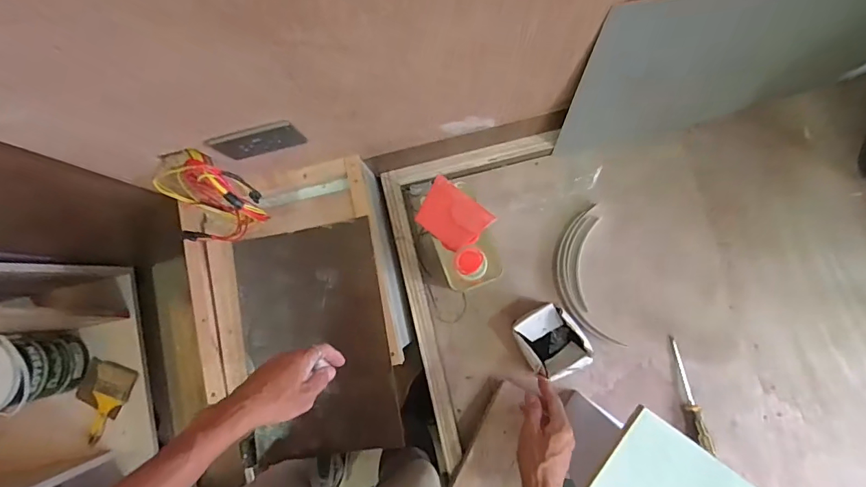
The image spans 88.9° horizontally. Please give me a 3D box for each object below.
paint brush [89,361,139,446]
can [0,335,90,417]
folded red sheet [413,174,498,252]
[{"bbox_3d":[-0.905,0.452,1.238,0.110,0.029,0.220,12,84,5],"label":"paint brush"},{"bbox_3d":[-1.088,0.336,1.167,0.175,0.203,0.189,-4,83,4],"label":"can"},{"bbox_3d":[0.030,-0.043,0.703,0.110,0.006,0.086,39,83,10],"label":"folded red sheet"}]

